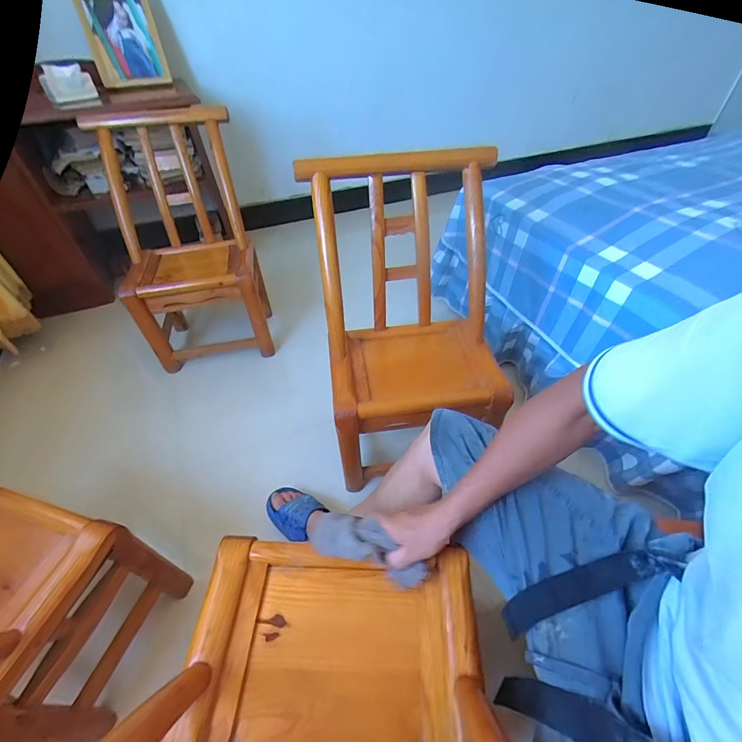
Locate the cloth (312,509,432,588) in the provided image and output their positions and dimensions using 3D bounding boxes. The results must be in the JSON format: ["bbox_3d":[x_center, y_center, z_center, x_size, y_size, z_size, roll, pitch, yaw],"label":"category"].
[{"bbox_3d":[-0.002,0.263,0.544,0.174,0.051,0.070,17,49,20],"label":"cloth"}]

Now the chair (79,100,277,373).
[{"bbox_3d":[-0.573,-0.398,1.163,0.372,0.669,0.398,-8,46,-6],"label":"chair"}]

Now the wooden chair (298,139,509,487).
[{"bbox_3d":[0.081,-0.097,0.831,0.368,0.636,0.396,-8,46,-6],"label":"wooden chair"}]

